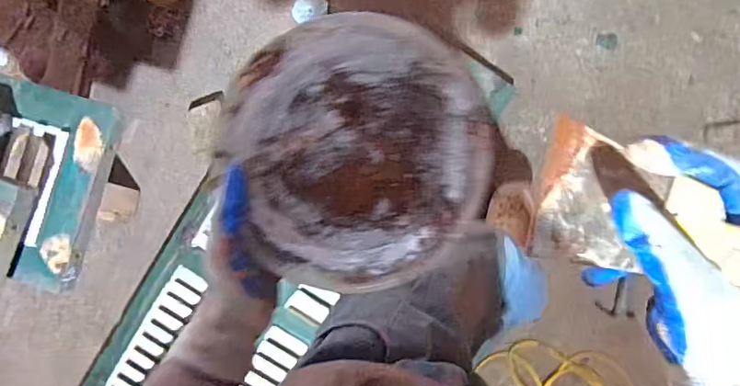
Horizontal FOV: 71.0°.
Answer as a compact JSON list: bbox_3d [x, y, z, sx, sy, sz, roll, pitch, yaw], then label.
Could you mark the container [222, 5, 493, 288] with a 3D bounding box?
[{"bbox_3d":[-0.007,-0.031,0.433,0.192,0.078,0.204,0,89,7],"label":"container"}]

